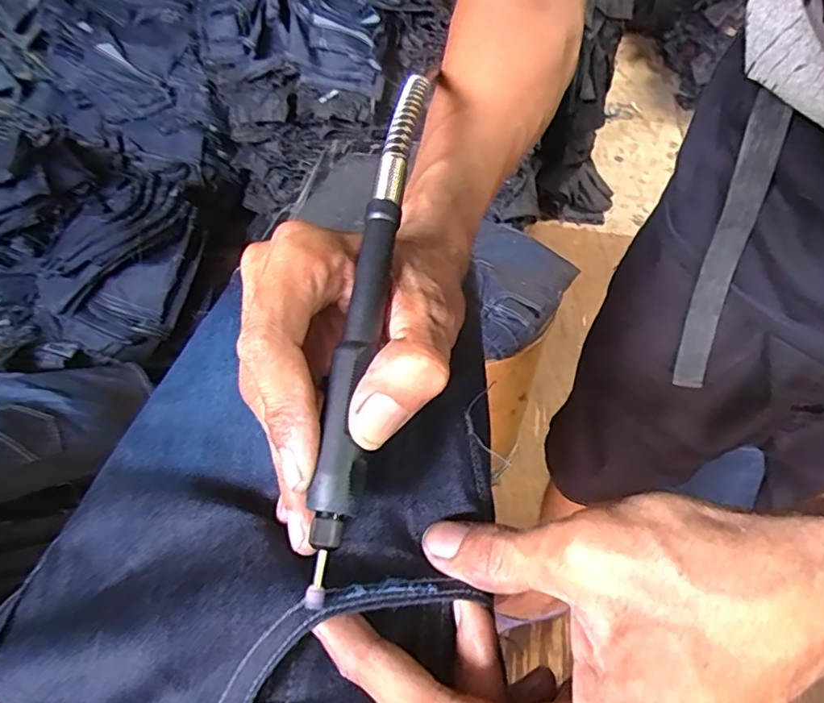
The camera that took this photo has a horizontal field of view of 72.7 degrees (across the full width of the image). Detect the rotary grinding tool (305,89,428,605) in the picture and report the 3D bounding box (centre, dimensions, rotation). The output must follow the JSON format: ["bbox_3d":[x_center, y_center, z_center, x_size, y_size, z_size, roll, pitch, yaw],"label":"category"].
[{"bbox_3d":[-0.014,-0.030,0.220,0.015,0.021,0.235,7,67,4],"label":"rotary grinding tool"}]

